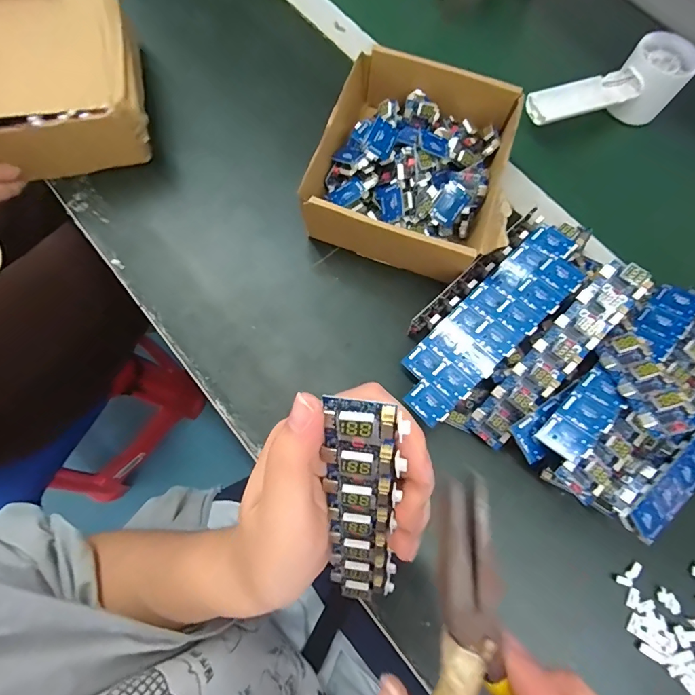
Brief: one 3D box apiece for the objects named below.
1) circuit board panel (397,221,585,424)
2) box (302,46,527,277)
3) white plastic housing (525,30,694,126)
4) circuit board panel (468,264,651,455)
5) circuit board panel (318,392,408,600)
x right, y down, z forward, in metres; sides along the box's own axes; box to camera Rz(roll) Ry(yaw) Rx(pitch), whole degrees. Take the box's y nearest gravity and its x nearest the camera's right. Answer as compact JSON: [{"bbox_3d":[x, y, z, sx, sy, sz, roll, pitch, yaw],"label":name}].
[{"bbox_3d":[0.102,-0.019,0.296,0.164,0.008,0.051,-44,60,-1],"label":"circuit board panel"},{"bbox_3d":[0.056,-0.149,0.340,0.149,0.062,0.183,19,73,3],"label":"box"},{"bbox_3d":[0.244,-0.239,0.402,0.152,0.063,0.052,-19,75,-9],"label":"white plastic housing"},{"bbox_3d":[0.141,0.006,0.278,0.029,0.017,0.149,41,99,10],"label":"circuit board panel"},{"bbox_3d":[0.007,0.077,0.189,0.029,0.138,0.015,-3,36,0],"label":"circuit board panel"}]

